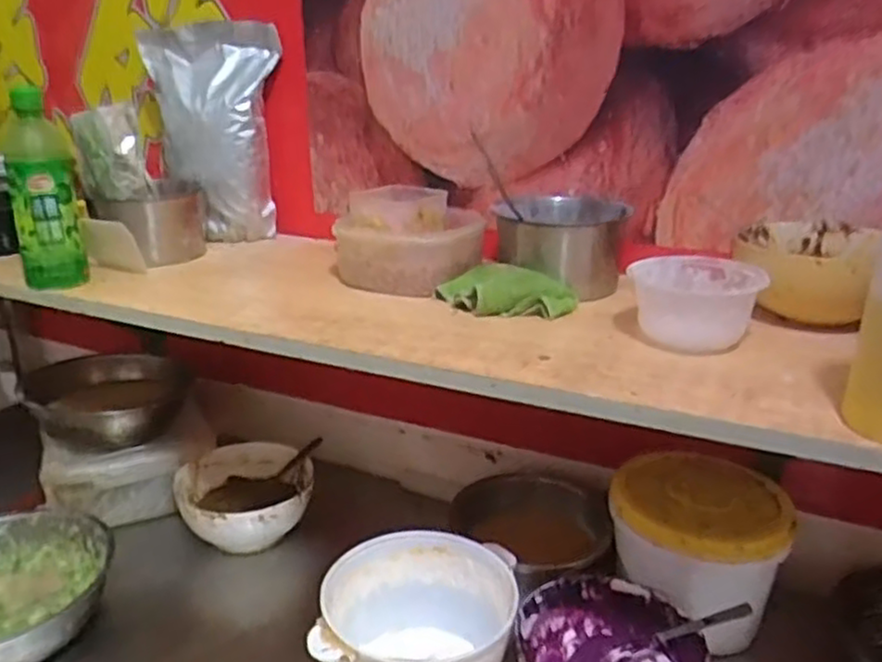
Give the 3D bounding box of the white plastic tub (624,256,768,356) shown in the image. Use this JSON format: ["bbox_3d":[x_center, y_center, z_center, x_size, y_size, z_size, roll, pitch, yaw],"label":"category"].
[{"bbox_3d":[0.224,-0.026,0.646,0.104,0.052,0.113,0,20,0],"label":"white plastic tub"}]

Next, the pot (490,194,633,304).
[{"bbox_3d":[0.133,-0.096,0.821,0.141,0.087,0.130,1,20,2],"label":"pot"}]

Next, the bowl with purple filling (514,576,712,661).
[{"bbox_3d":[0.160,0.337,0.718,0.171,0.095,0.181,0,20,0],"label":"bowl with purple filling"}]

